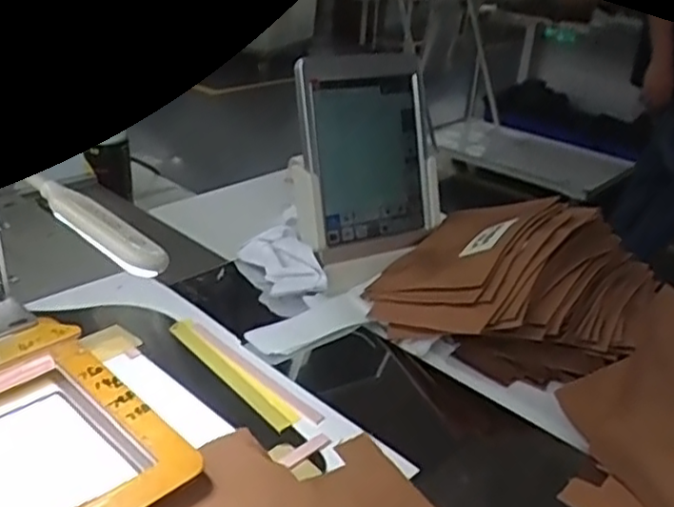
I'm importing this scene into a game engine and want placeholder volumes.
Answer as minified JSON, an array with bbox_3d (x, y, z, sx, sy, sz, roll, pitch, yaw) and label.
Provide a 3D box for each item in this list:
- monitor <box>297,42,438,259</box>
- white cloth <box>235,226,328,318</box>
[{"bbox_3d":[0.025,-0.109,0.737,0.153,0.204,0.057,-14,15,-33],"label":"monitor"},{"bbox_3d":[-0.062,0.019,0.726,0.050,0.069,0.117,-13,33,-30],"label":"white cloth"}]

